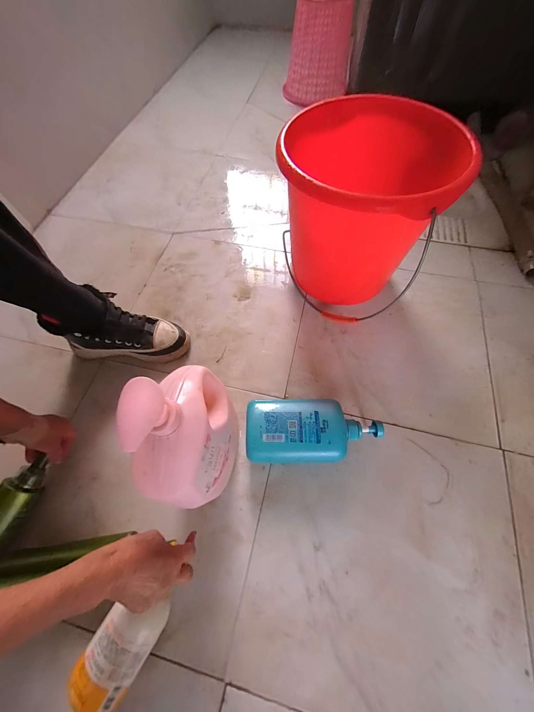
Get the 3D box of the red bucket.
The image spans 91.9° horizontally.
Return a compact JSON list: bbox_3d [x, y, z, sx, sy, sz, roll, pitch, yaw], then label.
[{"bbox_3d":[0.168,-0.281,0.530,0.297,0.290,0.320,-1,64,1],"label":"red bucket"}]

